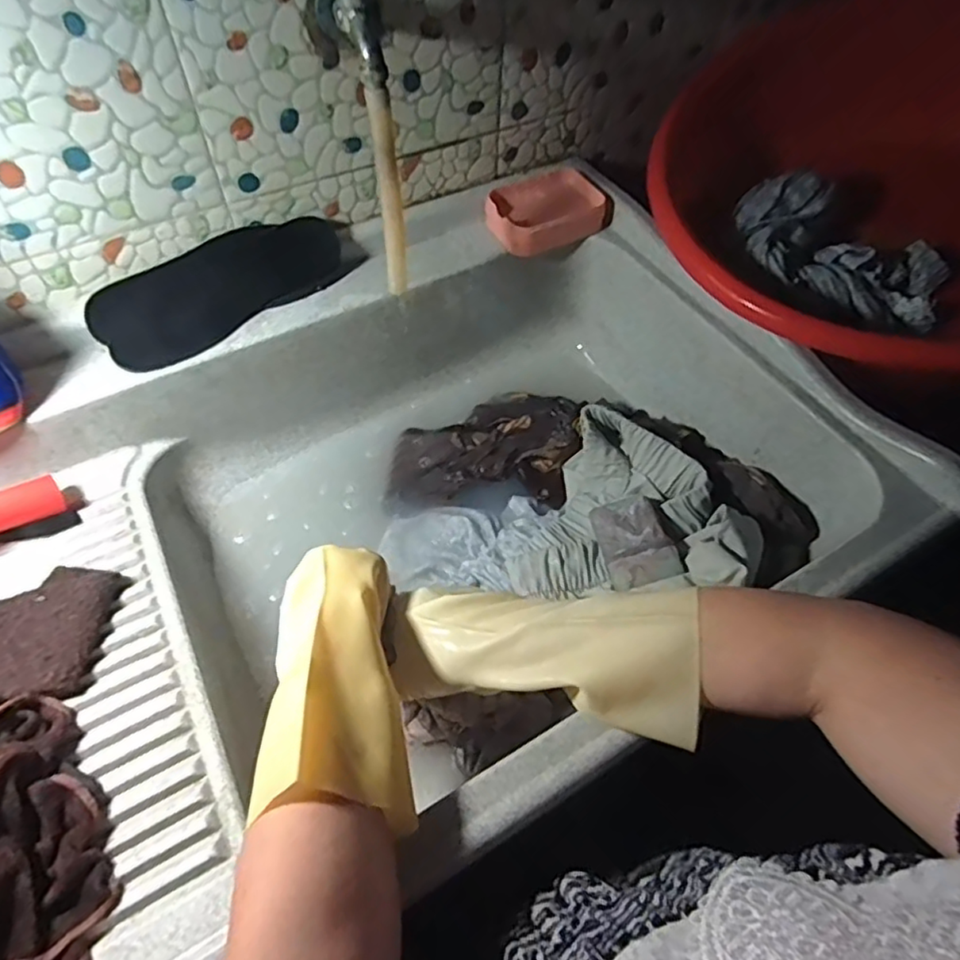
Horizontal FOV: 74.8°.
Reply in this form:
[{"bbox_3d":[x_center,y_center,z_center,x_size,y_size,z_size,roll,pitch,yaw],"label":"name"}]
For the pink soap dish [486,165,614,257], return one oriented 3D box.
[{"bbox_3d":[0.075,-0.305,0.711,0.133,0.033,0.098,-22,58,-16],"label":"pink soap dish"}]

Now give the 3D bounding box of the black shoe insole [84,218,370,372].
[{"bbox_3d":[-0.244,-0.196,0.617,0.257,0.020,0.089,-37,99,-17],"label":"black shoe insole"}]

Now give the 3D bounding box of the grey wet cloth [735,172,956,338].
[{"bbox_3d":[0.405,-0.257,0.705,0.246,0.049,0.155,36,60,8],"label":"grey wet cloth"}]

